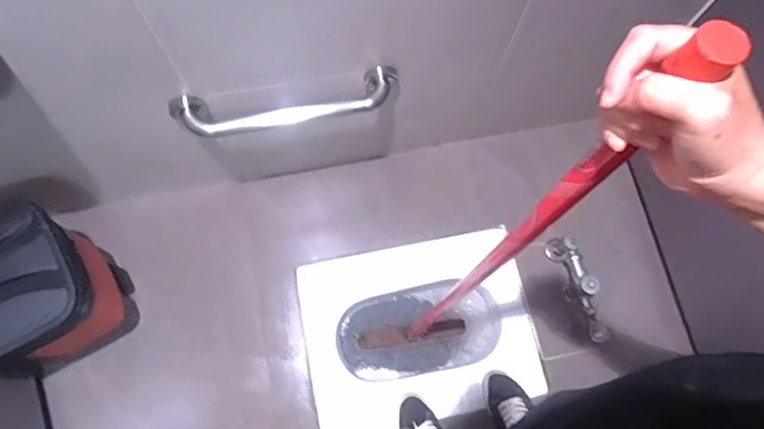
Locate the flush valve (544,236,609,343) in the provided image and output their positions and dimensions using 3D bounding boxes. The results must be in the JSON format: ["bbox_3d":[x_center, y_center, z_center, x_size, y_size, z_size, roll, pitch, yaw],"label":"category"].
[{"bbox_3d":[0.481,0.180,1.310,0.062,0.102,0.274,-23,74,-9],"label":"flush valve"}]

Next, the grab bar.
[{"bbox_3d":[-0.178,-0.207,1.024,0.435,0.061,0.086,-9,73,-5],"label":"grab bar"}]

